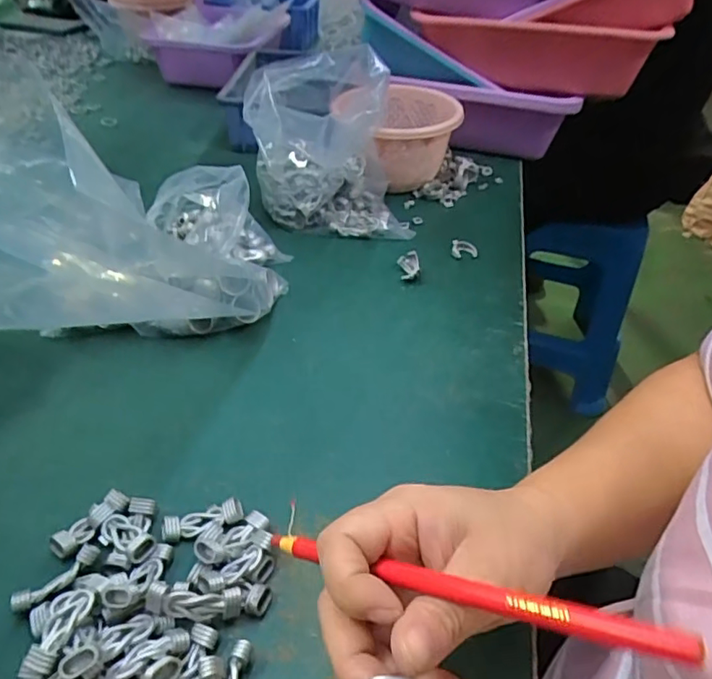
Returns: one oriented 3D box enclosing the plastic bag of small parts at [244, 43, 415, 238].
[{"bbox_3d":[-0.028,-0.188,0.554,0.138,0.153,0.141,-16,43,-21],"label":"plastic bag of small parts"}]

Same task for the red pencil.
[{"bbox_3d":[0.032,0.091,0.210,0.166,0.006,0.009,-1,33,35],"label":"red pencil"}]

